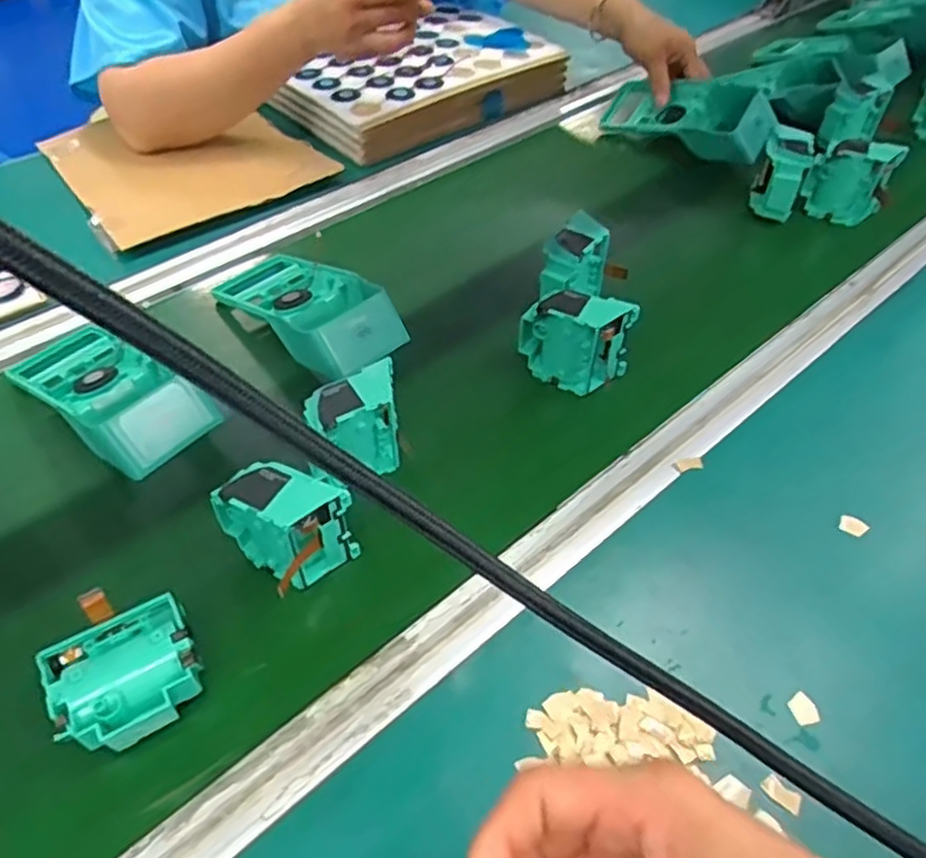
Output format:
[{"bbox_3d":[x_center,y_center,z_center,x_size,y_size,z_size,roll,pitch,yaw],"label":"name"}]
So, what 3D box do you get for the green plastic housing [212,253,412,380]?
[{"bbox_3d":[-0.135,-0.110,0.613,0.187,0.047,0.092,36,57,25],"label":"green plastic housing"}]

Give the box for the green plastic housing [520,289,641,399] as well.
[{"bbox_3d":[0.088,-0.068,0.567,0.084,0.076,0.036,13,50,9],"label":"green plastic housing"}]

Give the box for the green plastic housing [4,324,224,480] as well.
[{"bbox_3d":[-0.269,-0.034,0.545,0.180,0.043,0.086,34,56,24],"label":"green plastic housing"}]

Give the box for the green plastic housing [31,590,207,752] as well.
[{"bbox_3d":[-0.187,0.143,0.405,0.074,0.042,0.066,-25,55,-22],"label":"green plastic housing"}]

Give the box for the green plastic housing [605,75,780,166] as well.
[{"bbox_3d":[0.263,-0.359,0.827,0.077,0.066,0.208,-34,46,-27],"label":"green plastic housing"}]

